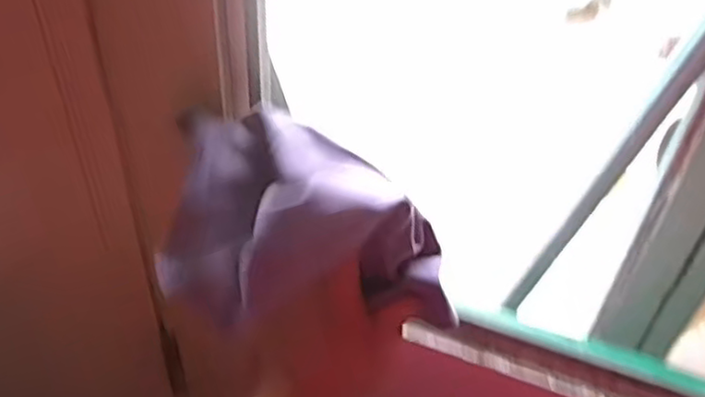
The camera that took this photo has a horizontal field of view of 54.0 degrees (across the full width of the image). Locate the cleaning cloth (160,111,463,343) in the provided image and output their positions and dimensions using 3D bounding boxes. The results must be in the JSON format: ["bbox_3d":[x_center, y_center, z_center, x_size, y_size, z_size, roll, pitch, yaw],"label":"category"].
[{"bbox_3d":[-0.021,0.029,0.402,0.156,0.098,0.104,13,45,9],"label":"cleaning cloth"}]

